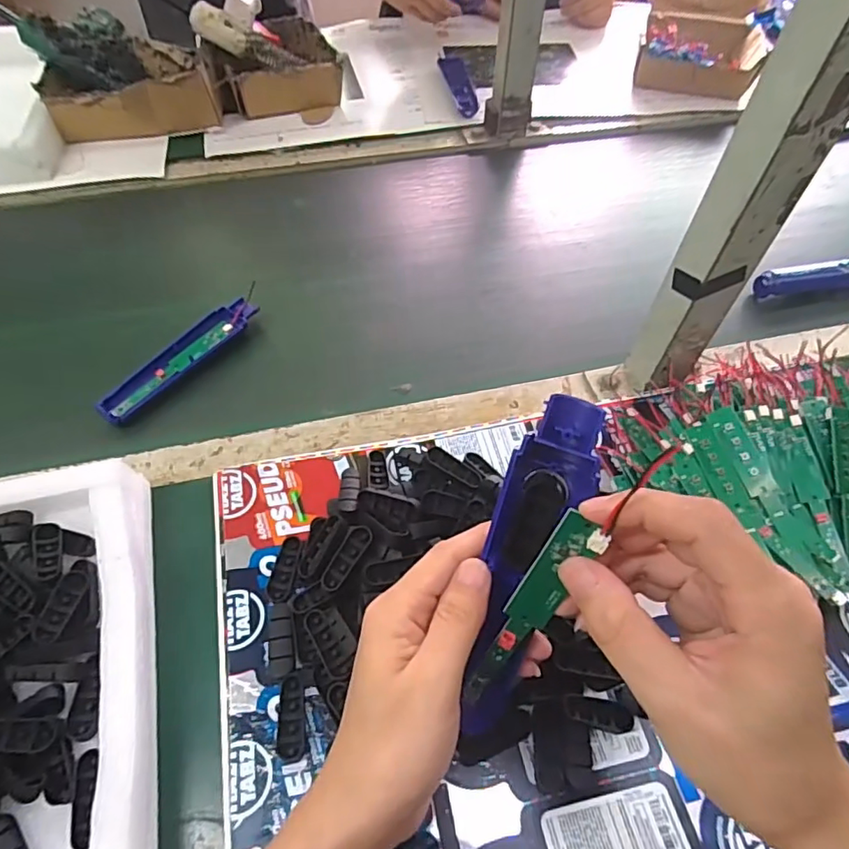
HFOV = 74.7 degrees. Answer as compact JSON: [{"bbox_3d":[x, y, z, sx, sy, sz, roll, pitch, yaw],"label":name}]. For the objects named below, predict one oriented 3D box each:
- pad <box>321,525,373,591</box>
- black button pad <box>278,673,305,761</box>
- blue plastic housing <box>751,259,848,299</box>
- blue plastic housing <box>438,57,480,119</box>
[{"bbox_3d":[-0.054,0.091,0.383,0.017,0.004,0.048,27,69,18],"label":"pad"},{"bbox_3d":[-0.083,0.181,0.347,0.016,0.005,0.050,-5,53,-5],"label":"black button pad"},{"bbox_3d":[0.443,-0.162,0.610,0.167,0.032,0.033,-10,53,-8],"label":"blue plastic housing"},{"bbox_3d":[0.049,-0.501,0.820,0.035,0.020,0.146,-7,56,-6],"label":"blue plastic housing"}]

